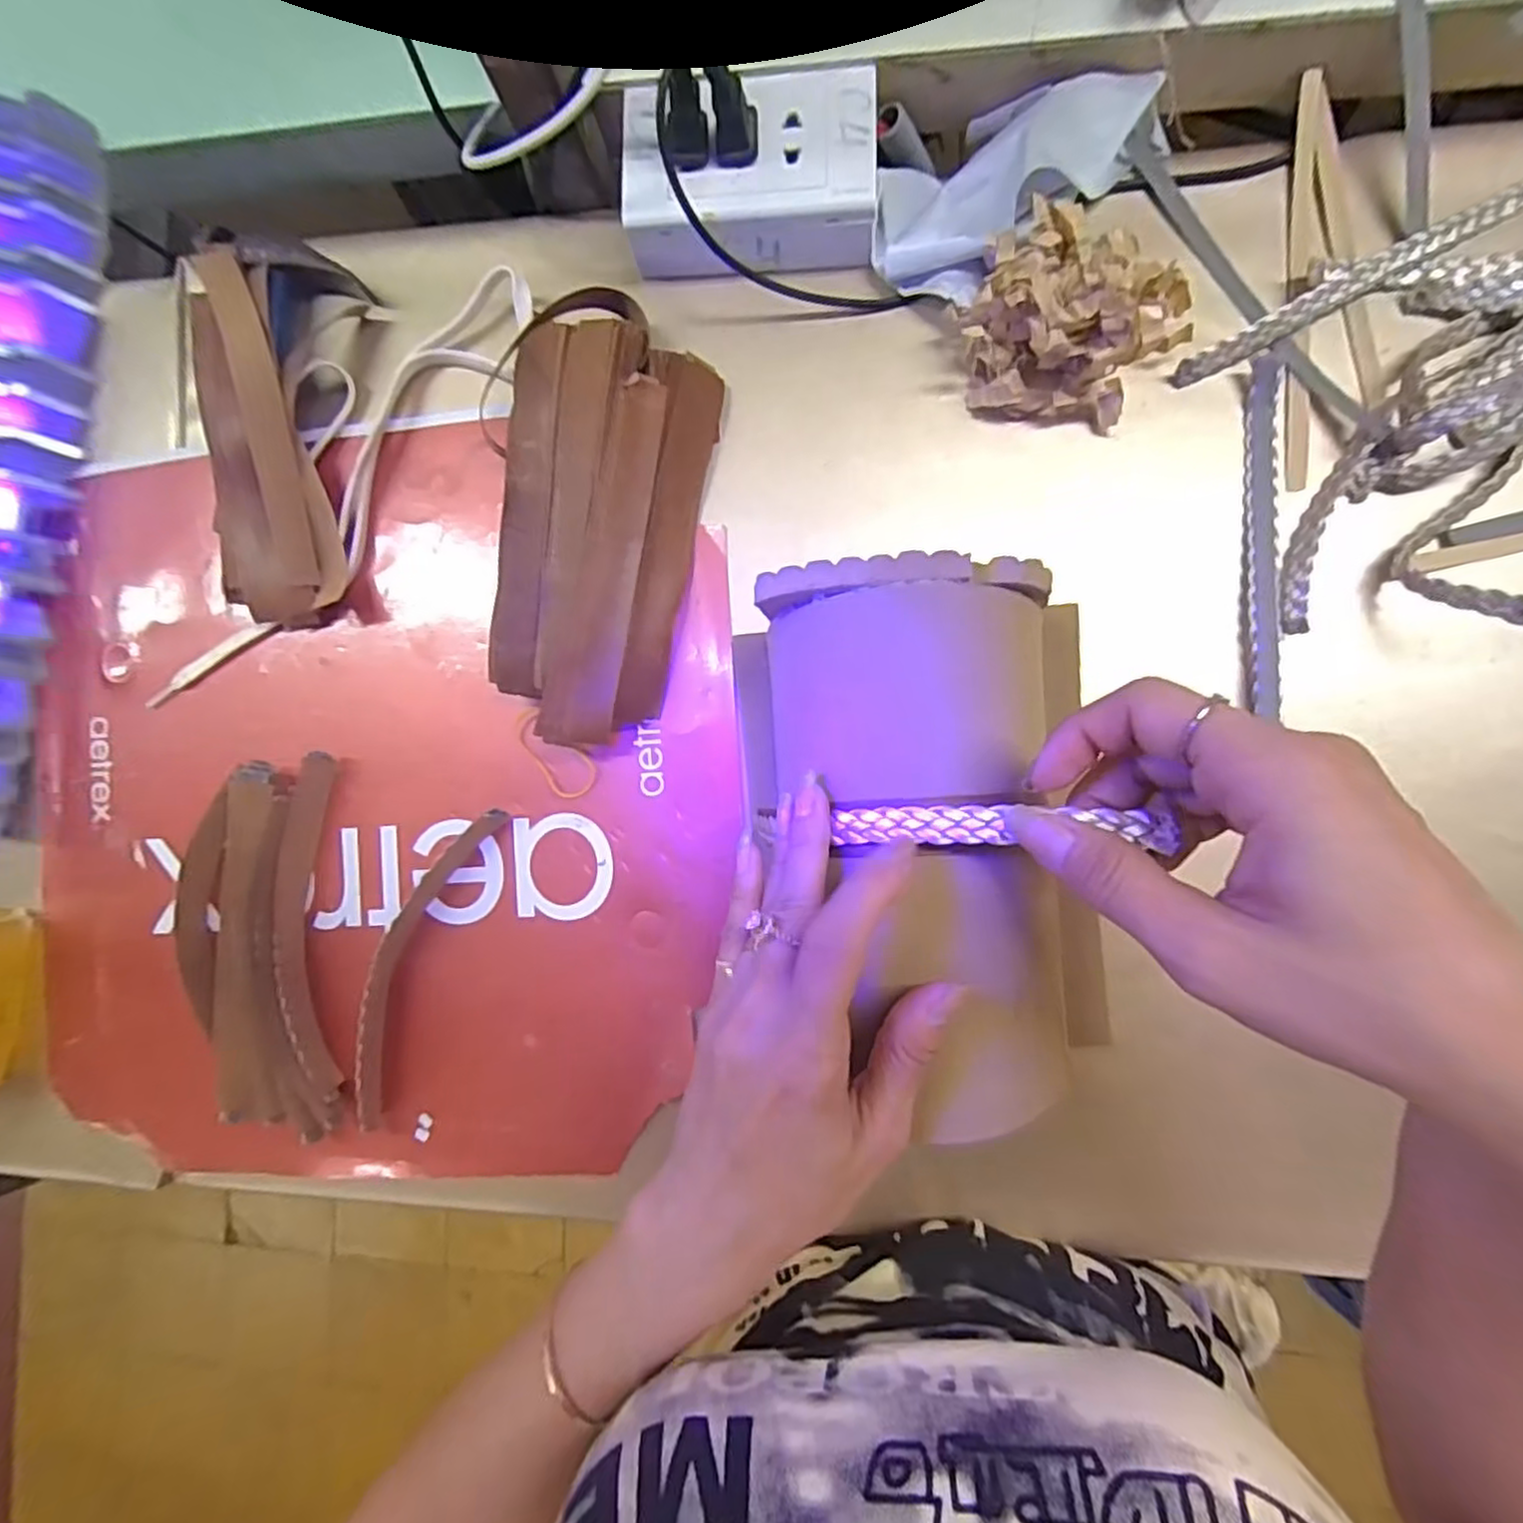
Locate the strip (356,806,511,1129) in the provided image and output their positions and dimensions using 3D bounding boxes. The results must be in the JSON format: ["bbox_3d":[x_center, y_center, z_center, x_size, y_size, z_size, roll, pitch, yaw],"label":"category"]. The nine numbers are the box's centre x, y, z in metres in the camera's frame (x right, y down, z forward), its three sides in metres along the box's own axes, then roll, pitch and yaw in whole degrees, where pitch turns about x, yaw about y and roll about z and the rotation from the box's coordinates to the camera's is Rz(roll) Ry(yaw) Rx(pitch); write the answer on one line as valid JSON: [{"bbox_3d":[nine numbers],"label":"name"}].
[{"bbox_3d":[-0.184,0.103,0.366,0.034,0.017,0.177,23,92,7],"label":"strip"}]

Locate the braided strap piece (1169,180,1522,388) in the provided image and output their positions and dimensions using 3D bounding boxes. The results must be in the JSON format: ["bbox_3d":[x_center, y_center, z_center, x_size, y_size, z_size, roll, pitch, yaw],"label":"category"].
[{"bbox_3d":[0.284,-0.226,0.322,0.190,0.009,0.013,-27,86,6],"label":"braided strap piece"}]

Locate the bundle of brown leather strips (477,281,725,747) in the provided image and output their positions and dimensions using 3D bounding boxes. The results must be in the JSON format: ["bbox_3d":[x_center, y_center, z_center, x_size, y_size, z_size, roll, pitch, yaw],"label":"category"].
[{"bbox_3d":[-0.084,-0.120,0.349,0.097,0.038,0.213,10,91,7],"label":"bundle of brown leather strips"}]

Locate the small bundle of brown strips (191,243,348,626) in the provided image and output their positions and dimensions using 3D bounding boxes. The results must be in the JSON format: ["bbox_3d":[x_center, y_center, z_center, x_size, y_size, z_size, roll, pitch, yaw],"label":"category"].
[{"bbox_3d":[-0.275,-0.171,0.375,0.068,0.039,0.197,-12,88,7],"label":"small bundle of brown strips"}]

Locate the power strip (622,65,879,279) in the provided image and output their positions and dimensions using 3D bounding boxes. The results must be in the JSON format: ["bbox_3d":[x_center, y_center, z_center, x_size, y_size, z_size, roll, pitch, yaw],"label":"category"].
[{"bbox_3d":[-0.005,-0.284,0.346,0.119,0.042,0.075,-3,89,7],"label":"power strip"}]

